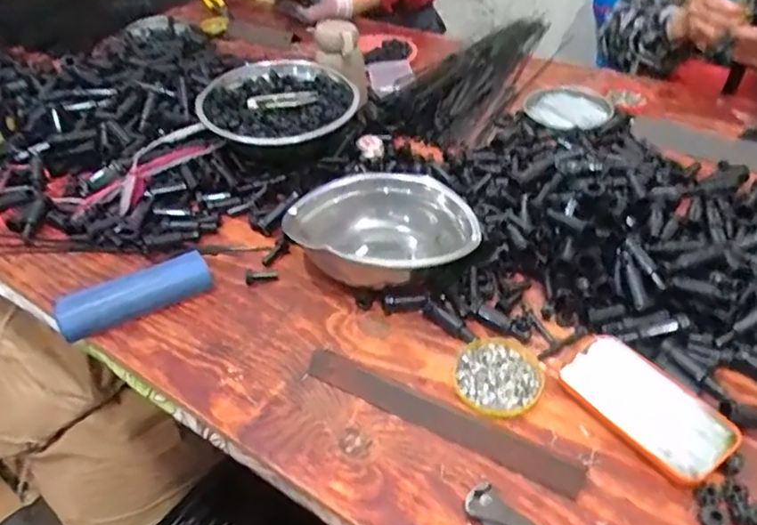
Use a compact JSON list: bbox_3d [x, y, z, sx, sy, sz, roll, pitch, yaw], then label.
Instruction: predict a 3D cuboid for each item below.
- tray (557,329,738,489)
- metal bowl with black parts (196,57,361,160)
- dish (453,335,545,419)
[{"bbox_3d":[0.237,0.127,0.526,0.076,0.016,0.147,-26,46,-23],"label":"tray"},{"bbox_3d":[-0.150,-0.221,0.866,0.216,0.085,0.192,-21,44,-19],"label":"metal bowl with black parts"},{"bbox_3d":[0.117,0.107,0.564,0.080,0.008,0.086,-2,41,2],"label":"dish"}]

